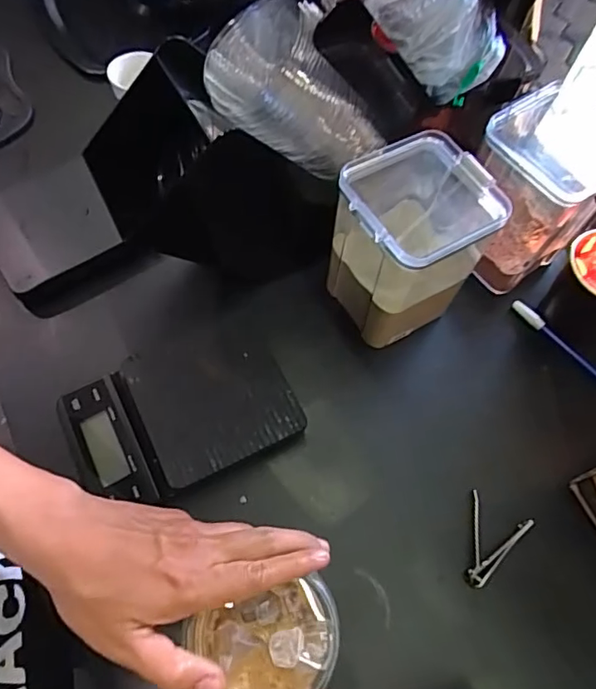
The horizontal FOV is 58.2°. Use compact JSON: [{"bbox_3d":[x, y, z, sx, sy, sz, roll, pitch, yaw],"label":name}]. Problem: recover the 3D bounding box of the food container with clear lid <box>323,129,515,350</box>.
[{"bbox_3d":[0.098,-0.087,0.495,0.116,0.164,0.108,-29,68,-15],"label":"food container with clear lid"}]

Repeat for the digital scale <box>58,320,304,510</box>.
[{"bbox_3d":[-0.106,0.064,0.484,0.198,0.037,0.139,-23,67,-13],"label":"digital scale"}]

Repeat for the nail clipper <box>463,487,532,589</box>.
[{"bbox_3d":[0.161,0.171,0.455,0.051,0.014,0.072,26,66,9],"label":"nail clipper"}]

